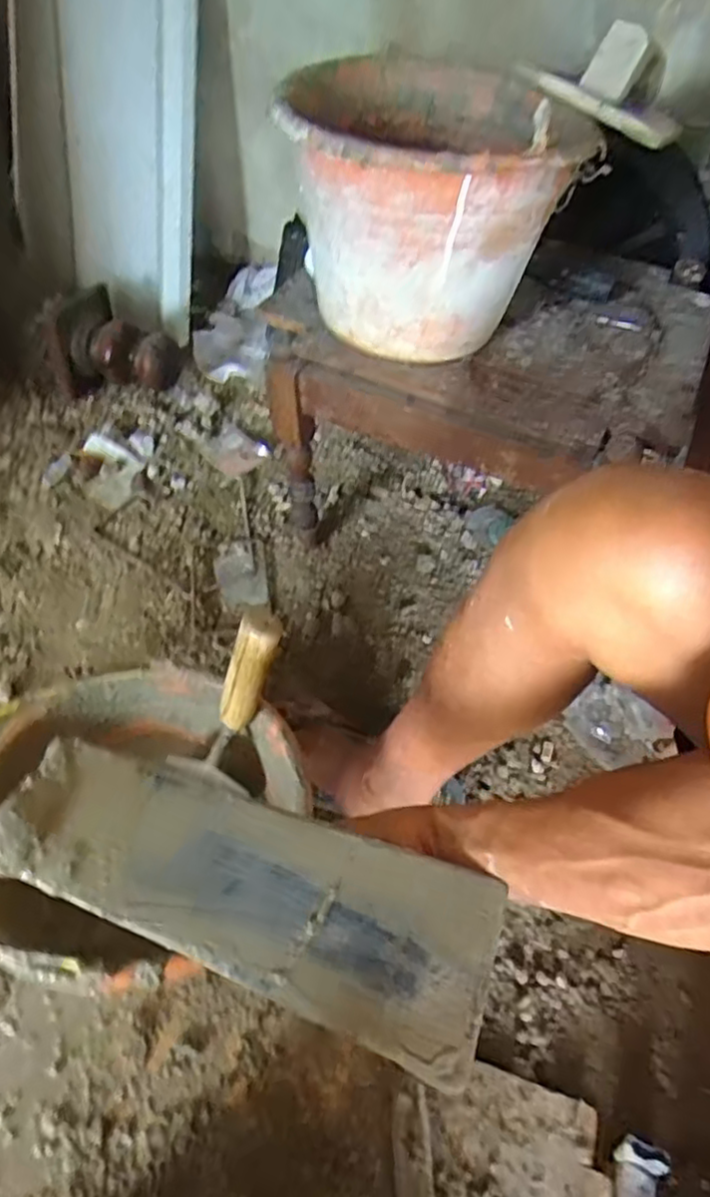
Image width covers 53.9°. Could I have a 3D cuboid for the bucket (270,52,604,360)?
[{"bbox_3d":[0.073,-0.378,0.676,0.251,0.196,0.262,2,54,-2],"label":"bucket"}]

